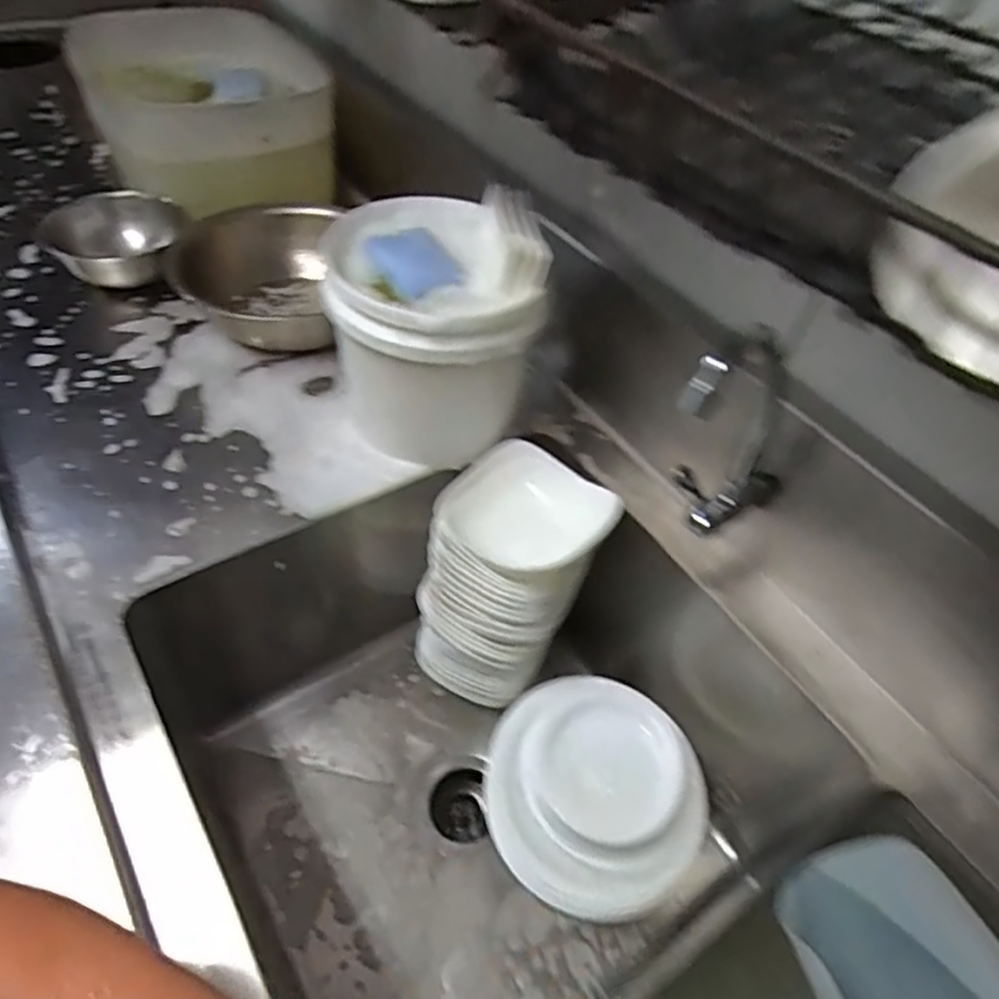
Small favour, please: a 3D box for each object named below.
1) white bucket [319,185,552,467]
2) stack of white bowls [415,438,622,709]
[{"bbox_3d":[-0.066,-0.187,0.733,0.197,0.215,0.219,1,50,-6],"label":"white bucket"},{"bbox_3d":[0.008,0.097,0.795,0.162,0.280,0.164,29,53,18],"label":"stack of white bowls"}]

